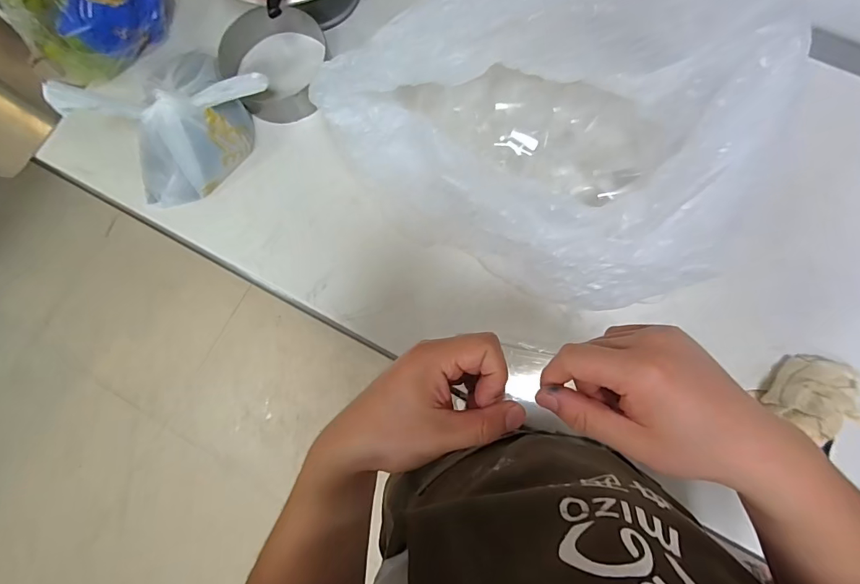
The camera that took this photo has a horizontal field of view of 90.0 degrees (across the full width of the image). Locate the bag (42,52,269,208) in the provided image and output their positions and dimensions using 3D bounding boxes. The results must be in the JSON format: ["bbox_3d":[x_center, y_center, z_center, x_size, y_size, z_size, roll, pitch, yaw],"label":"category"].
[{"bbox_3d":[-0.376,-0.257,0.634,0.153,0.171,0.245,36,85,9],"label":"bag"}]

